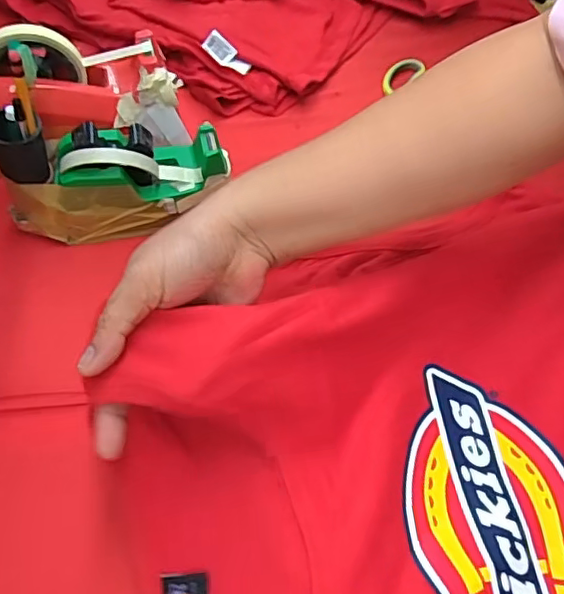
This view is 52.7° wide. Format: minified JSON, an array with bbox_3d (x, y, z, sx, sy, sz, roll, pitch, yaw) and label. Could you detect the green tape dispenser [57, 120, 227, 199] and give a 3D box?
[{"bbox_3d":[-0.116,-0.124,0.497,0.146,0.053,0.062,-7,57,-29],"label":"green tape dispenser"}]

